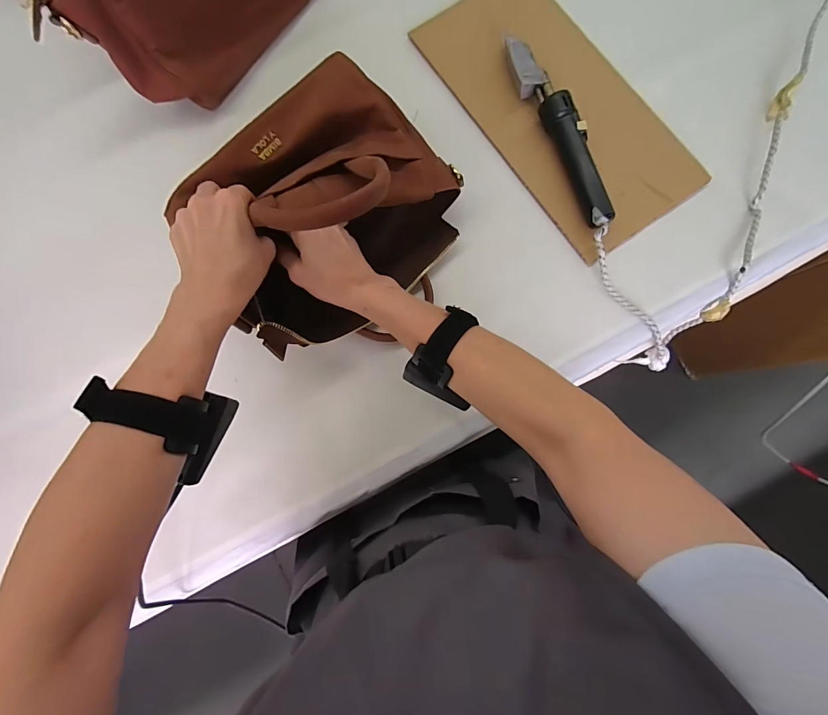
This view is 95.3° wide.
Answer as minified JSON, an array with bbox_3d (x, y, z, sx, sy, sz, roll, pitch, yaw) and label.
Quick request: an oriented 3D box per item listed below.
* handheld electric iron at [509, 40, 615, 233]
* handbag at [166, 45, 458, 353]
[{"bbox_3d":[0.175,-0.279,0.458,0.039,0.038,0.270,-23,81,-2],"label":"handheld electric iron"},{"bbox_3d":[-0.086,-0.141,0.366,0.266,0.180,0.208,-42,81,-3],"label":"handbag"}]

